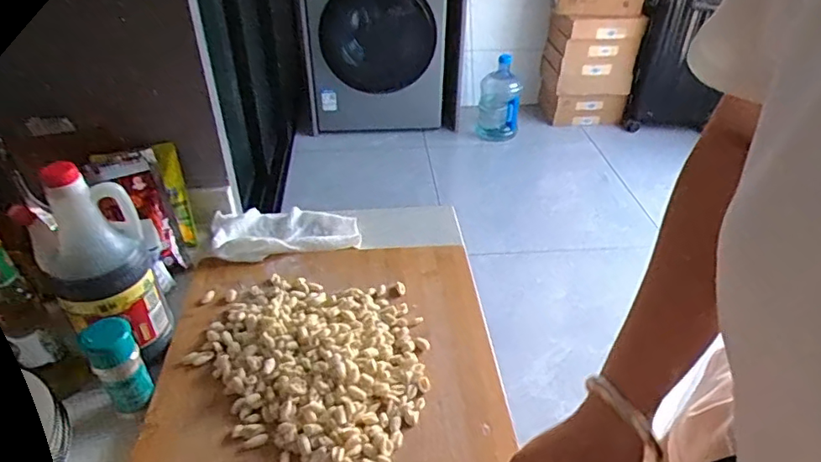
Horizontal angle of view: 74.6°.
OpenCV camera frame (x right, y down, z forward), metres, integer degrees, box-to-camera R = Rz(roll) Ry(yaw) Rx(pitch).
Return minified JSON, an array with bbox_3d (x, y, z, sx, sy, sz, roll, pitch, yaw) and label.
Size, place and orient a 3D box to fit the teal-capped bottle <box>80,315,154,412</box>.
[{"bbox_3d":[-0.268,0.121,0.496,0.038,0.089,0.038,-22,43,-27],"label":"teal-capped bottle"}]

